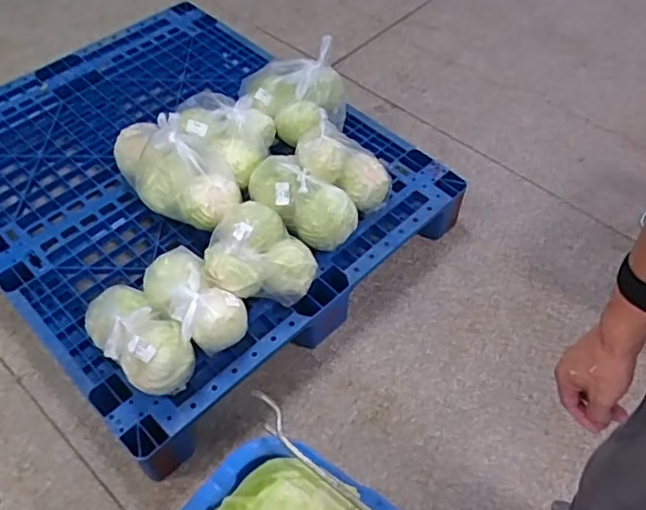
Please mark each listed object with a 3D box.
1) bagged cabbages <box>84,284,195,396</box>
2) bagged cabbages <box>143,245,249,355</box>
[{"bbox_3d":[-0.355,0.166,1.129,0.216,0.171,0.132,36,61,24],"label":"bagged cabbages"},{"bbox_3d":[-0.264,0.099,1.196,0.140,0.140,0.227,-36,61,-23],"label":"bagged cabbages"}]

